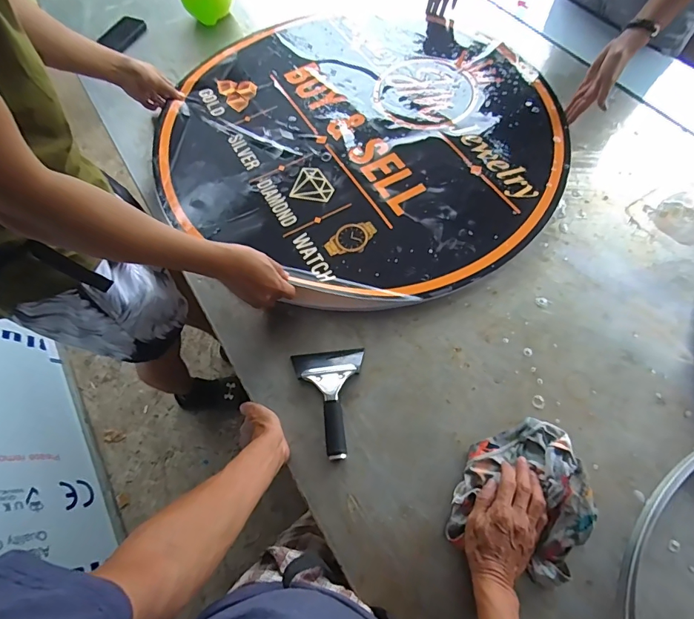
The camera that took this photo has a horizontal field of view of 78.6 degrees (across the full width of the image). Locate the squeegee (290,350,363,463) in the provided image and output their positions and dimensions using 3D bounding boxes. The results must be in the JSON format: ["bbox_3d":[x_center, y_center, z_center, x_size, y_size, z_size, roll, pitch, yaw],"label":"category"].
[{"bbox_3d":[-0.025,0.145,0.674,0.114,0.028,0.174,-7,63,2],"label":"squeegee"}]

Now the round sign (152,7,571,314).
[{"bbox_3d":[0.041,-0.409,0.948,0.837,0.035,0.832,-1,63,3],"label":"round sign"}]

